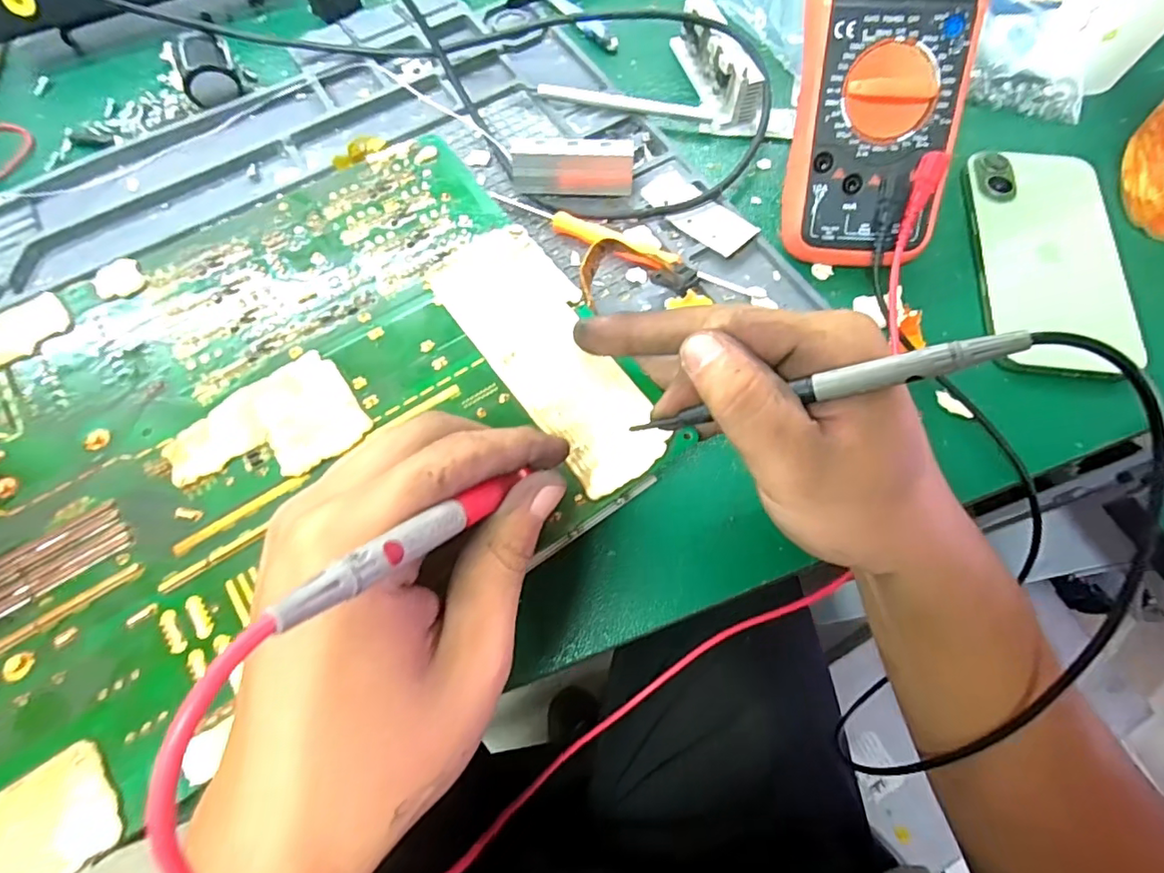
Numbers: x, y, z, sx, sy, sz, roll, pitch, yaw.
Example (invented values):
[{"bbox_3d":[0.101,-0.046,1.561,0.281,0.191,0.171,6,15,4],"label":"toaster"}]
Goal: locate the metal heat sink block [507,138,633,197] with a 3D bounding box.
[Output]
[{"bbox_3d":[-0.006,-0.156,0.331,0.070,0.026,0.017,0,67,0],"label":"metal heat sink block"}]

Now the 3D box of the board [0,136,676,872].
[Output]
[{"bbox_3d":[-0.173,0.021,0.203,0.375,0.013,0.212,-34,70,-14],"label":"board"}]

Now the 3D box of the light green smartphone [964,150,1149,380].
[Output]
[{"bbox_3d":[0.252,-0.099,0.307,0.068,0.015,0.146,5,67,3],"label":"light green smartphone"}]

